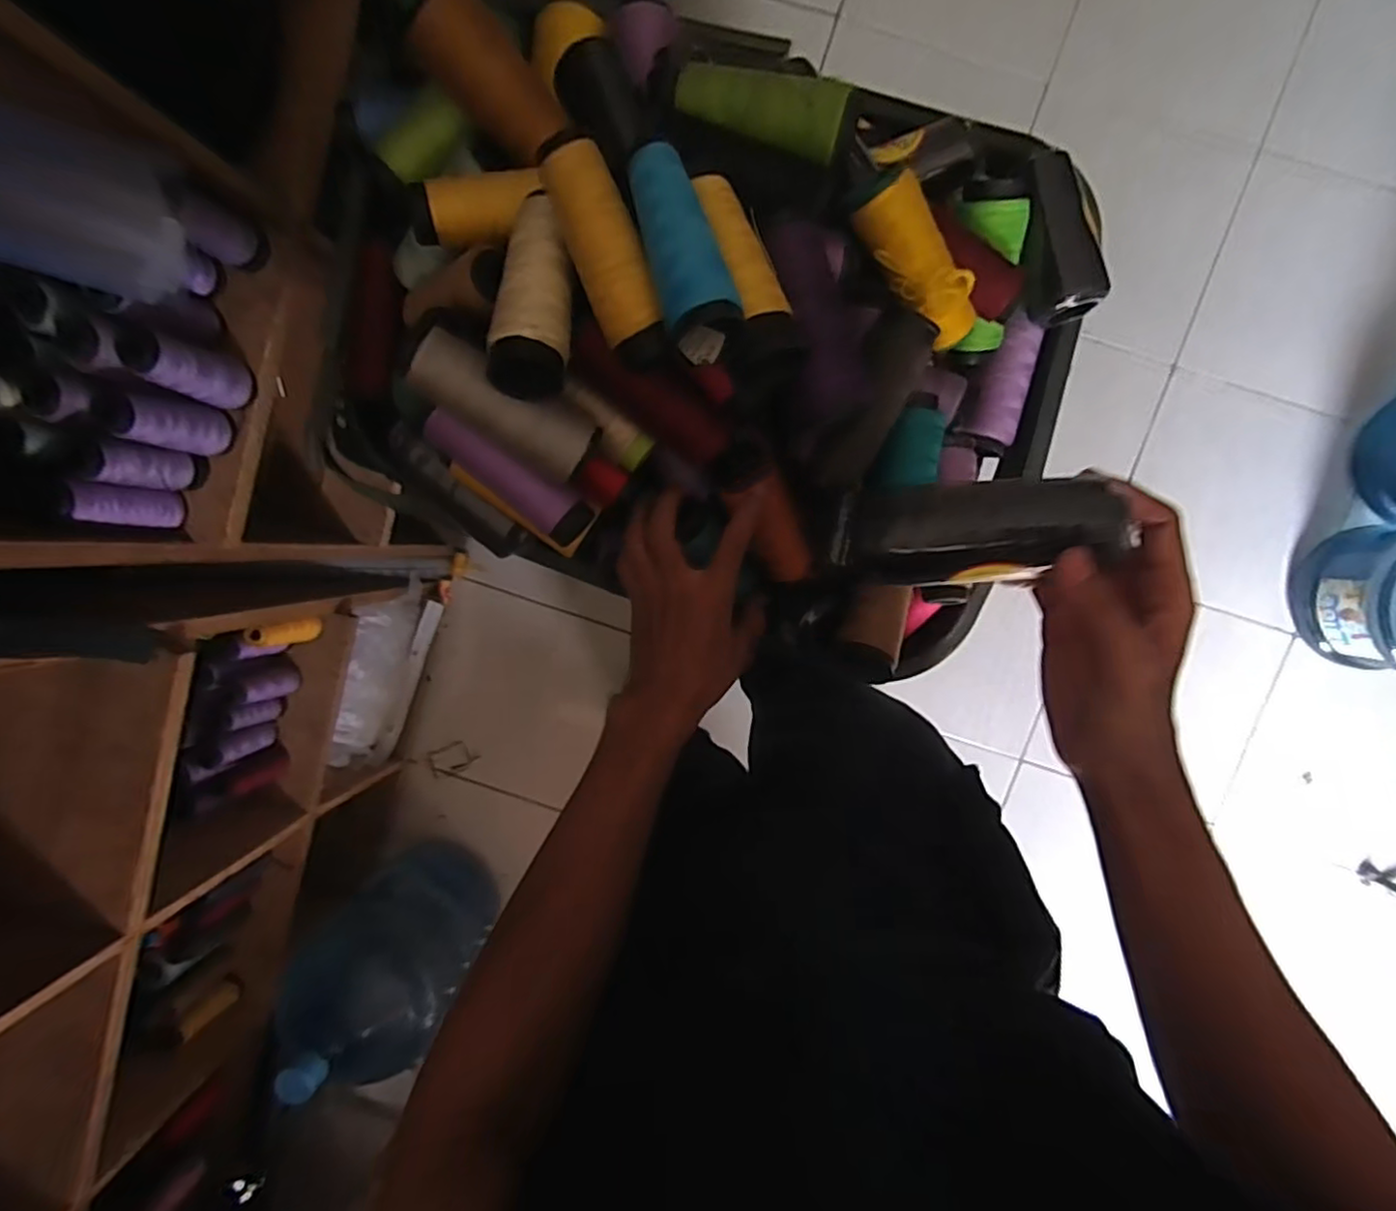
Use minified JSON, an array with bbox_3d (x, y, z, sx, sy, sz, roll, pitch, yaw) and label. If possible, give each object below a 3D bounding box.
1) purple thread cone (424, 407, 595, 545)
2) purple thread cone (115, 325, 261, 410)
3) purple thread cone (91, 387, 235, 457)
[{"bbox_3d":[-0.117,-0.079,0.406,0.113,0.027,0.031,36,99,-18],"label":"purple thread cone"},{"bbox_3d":[-0.458,-0.212,0.588,0.041,0.117,0.048,21,96,0],"label":"purple thread cone"},{"bbox_3d":[-0.483,-0.165,0.591,0.047,0.105,0.046,8,96,2],"label":"purple thread cone"}]

